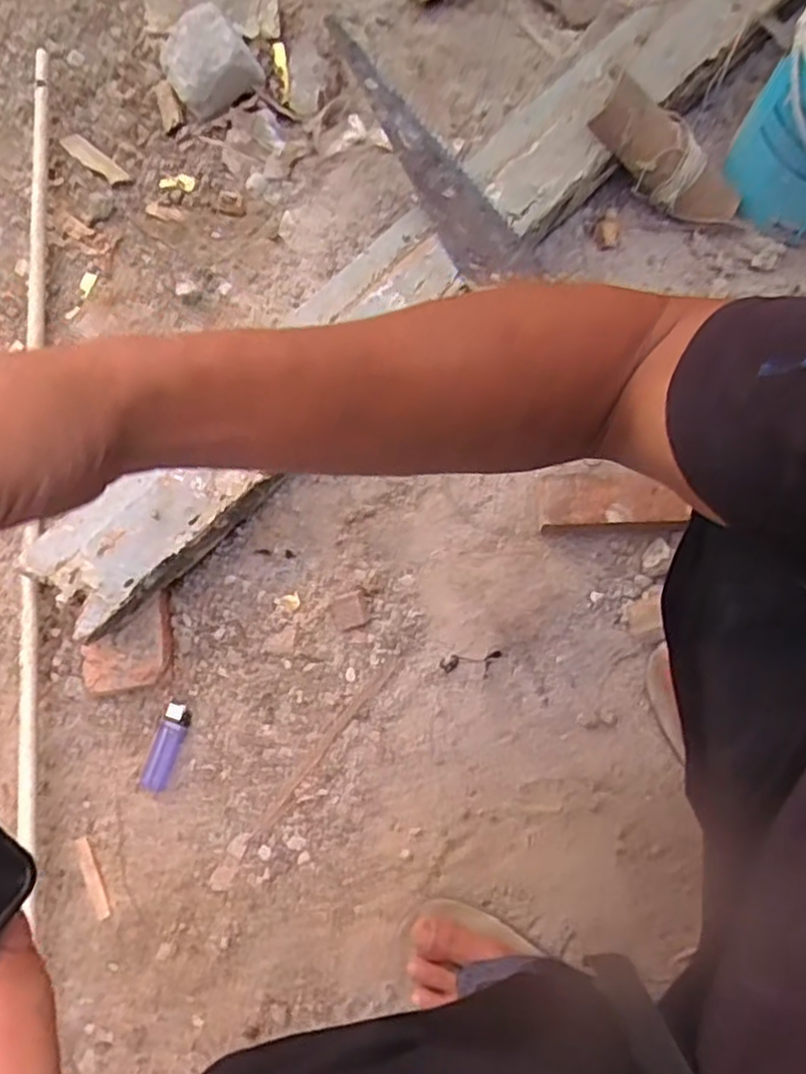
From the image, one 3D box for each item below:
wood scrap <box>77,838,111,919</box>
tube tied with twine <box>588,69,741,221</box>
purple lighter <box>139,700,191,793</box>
[{"bbox_3d":[-0.291,0.319,0.688,0.013,0.004,0.075,-23,75,-5],"label":"wood scrap"},{"bbox_3d":[0.281,-0.403,0.782,0.199,0.052,0.061,30,74,-23],"label":"tube tied with twine"},{"bbox_3d":[-0.230,0.204,0.714,0.023,0.019,0.085,19,75,7],"label":"purple lighter"}]

